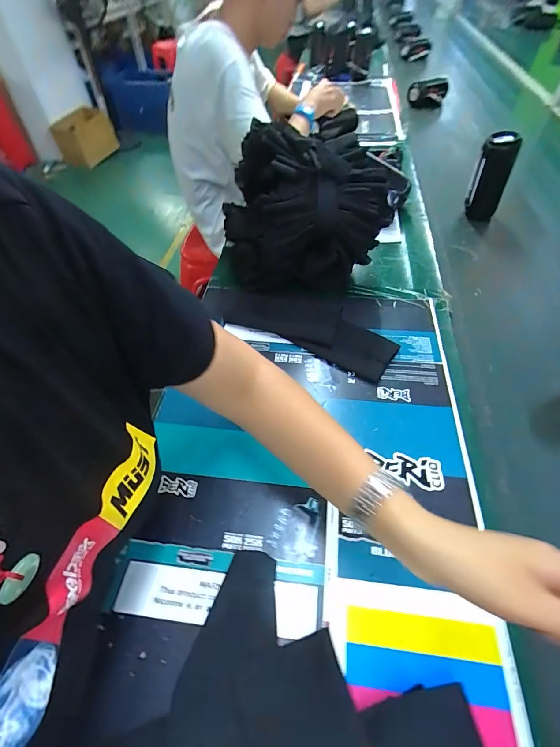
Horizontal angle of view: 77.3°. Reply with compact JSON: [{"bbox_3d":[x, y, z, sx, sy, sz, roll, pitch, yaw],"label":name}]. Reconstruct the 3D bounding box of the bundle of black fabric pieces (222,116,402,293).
[{"bbox_3d":[0.027,-0.255,0.560,0.225,0.212,0.194,-9,52,-4],"label":"bundle of black fabric pieces"}]

